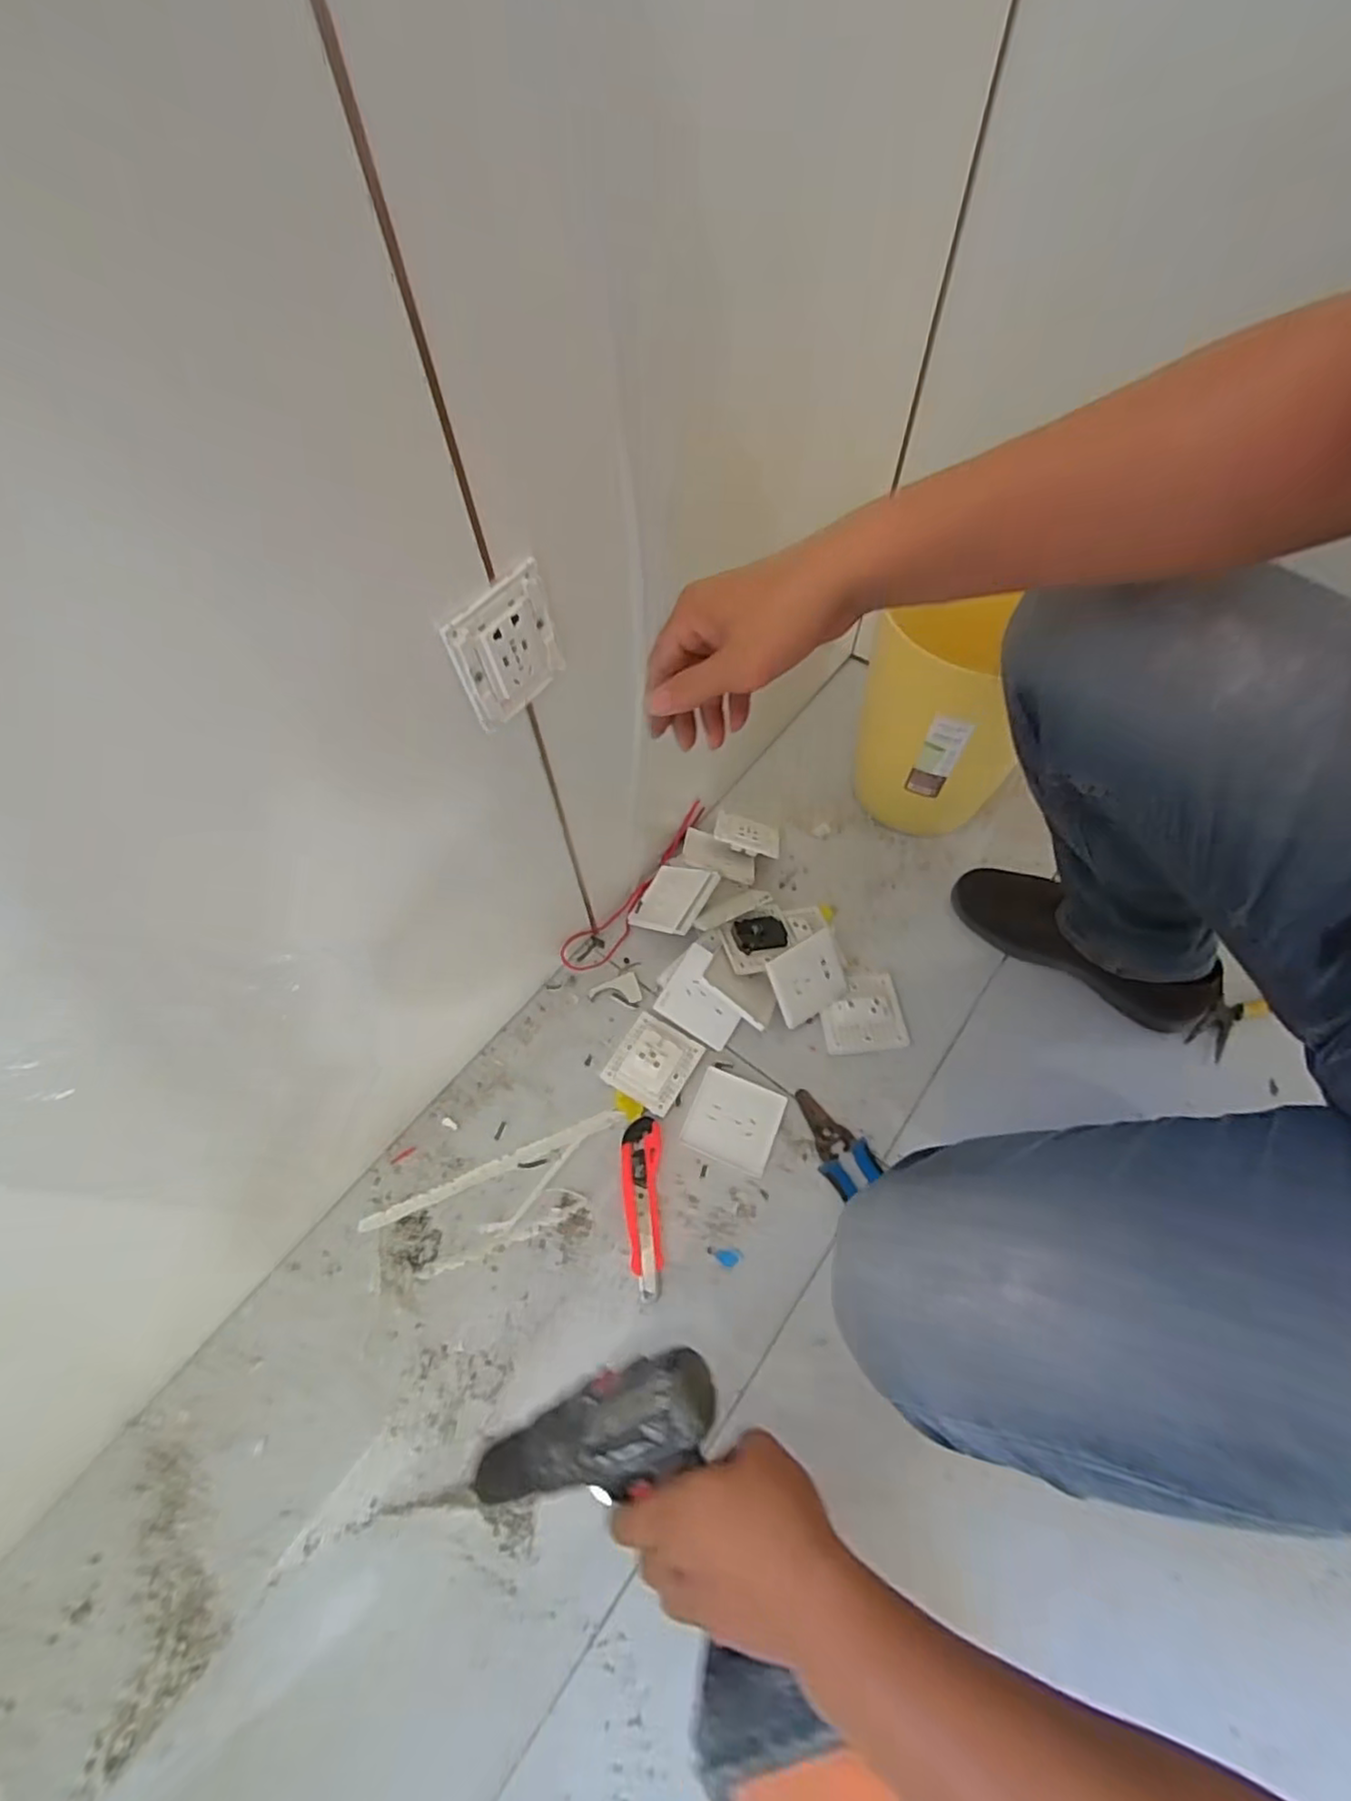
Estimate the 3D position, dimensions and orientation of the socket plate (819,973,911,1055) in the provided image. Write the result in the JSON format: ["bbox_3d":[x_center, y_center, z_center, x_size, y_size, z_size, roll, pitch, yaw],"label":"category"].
[{"bbox_3d":[0.202,0.121,0.734,0.090,0.021,0.084,-1,60,1],"label":"socket plate"}]

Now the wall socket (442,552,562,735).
[{"bbox_3d":[-0.111,-0.167,0.448,0.012,0.086,0.081,32,65,18],"label":"wall socket"}]

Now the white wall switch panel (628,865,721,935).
[{"bbox_3d":[-0.005,-0.002,0.802,0.098,0.016,0.085,11,68,45],"label":"white wall switch panel"}]

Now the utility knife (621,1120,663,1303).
[{"bbox_3d":[-0.030,0.293,0.651,0.038,0.017,0.155,-4,60,-1],"label":"utility knife"}]

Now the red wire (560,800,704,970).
[{"bbox_3d":[-0.038,-0.017,0.827,0.046,0.040,0.268,33,66,19],"label":"red wire"}]

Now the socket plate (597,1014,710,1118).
[{"bbox_3d":[-0.025,0.169,0.718,0.084,0.026,0.088,29,64,17],"label":"socket plate"}]

